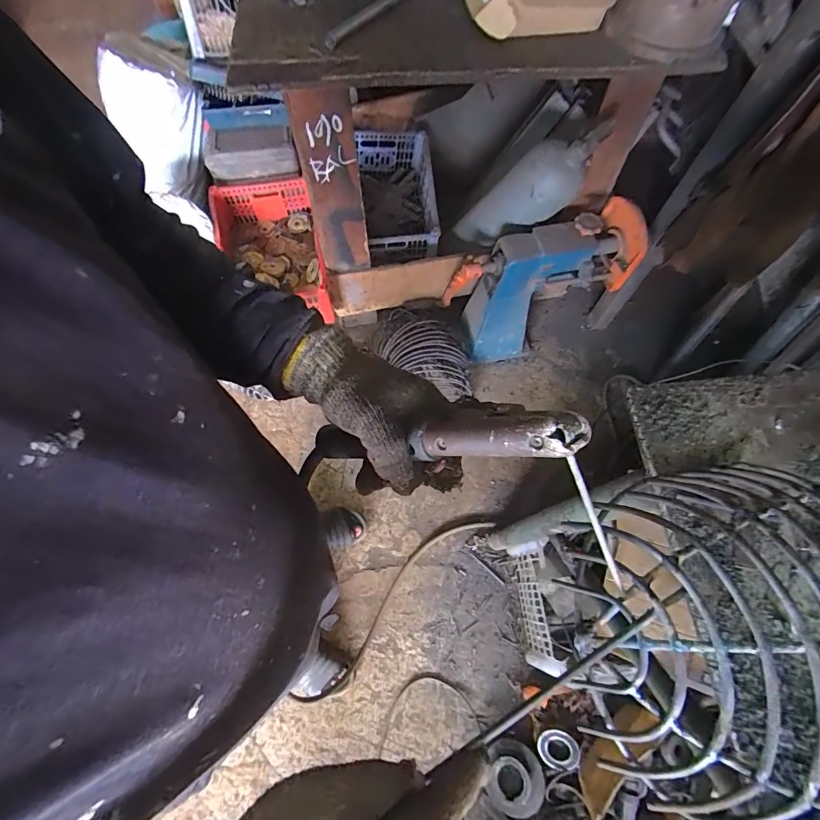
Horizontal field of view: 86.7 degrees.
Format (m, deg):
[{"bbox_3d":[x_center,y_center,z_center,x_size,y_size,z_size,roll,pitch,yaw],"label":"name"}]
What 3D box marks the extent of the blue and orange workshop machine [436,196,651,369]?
[{"bbox_3d":[0.349,-0.333,1.241,0.465,0.424,0.190,-5,68,-3],"label":"blue and orange workshop machine"}]

